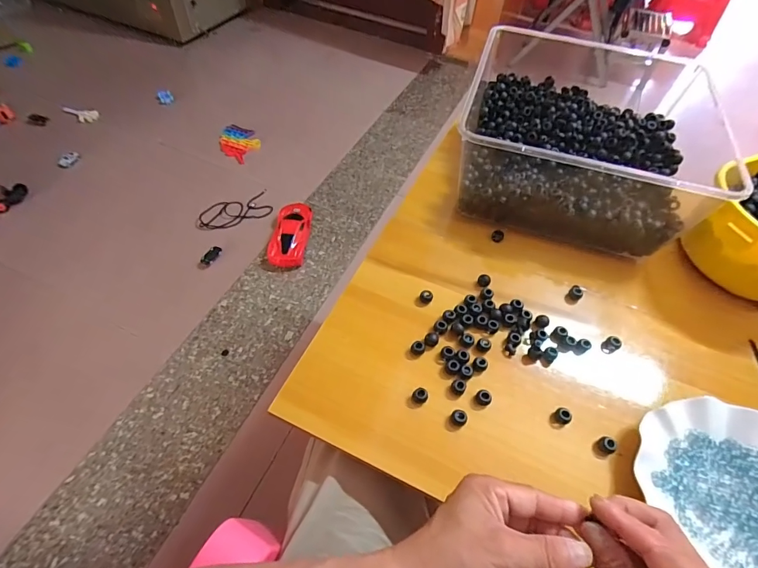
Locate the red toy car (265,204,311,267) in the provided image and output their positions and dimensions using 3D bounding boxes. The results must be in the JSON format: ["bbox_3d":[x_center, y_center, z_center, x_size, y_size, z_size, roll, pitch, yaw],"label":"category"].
[{"bbox_3d":[-0.256,-0.152,1.151,0.104,0.055,0.238,4,53,-1],"label":"red toy car"}]

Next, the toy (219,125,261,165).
[{"bbox_3d":[-0.513,-0.508,1.420,0.157,0.020,0.181,17,54,9],"label":"toy"}]

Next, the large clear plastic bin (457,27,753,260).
[{"bbox_3d":[0.263,-0.187,0.535,0.297,0.126,0.277,15,56,6],"label":"large clear plastic bin"}]

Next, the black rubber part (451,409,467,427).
[{"bbox_3d":[0.079,0.132,0.388,0.015,0.012,0.014,2,53,-3],"label":"black rubber part"}]

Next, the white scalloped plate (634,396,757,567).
[{"bbox_3d":[0.326,0.192,0.349,0.153,0.025,0.181,-23,60,-19],"label":"white scalloped plate"}]

